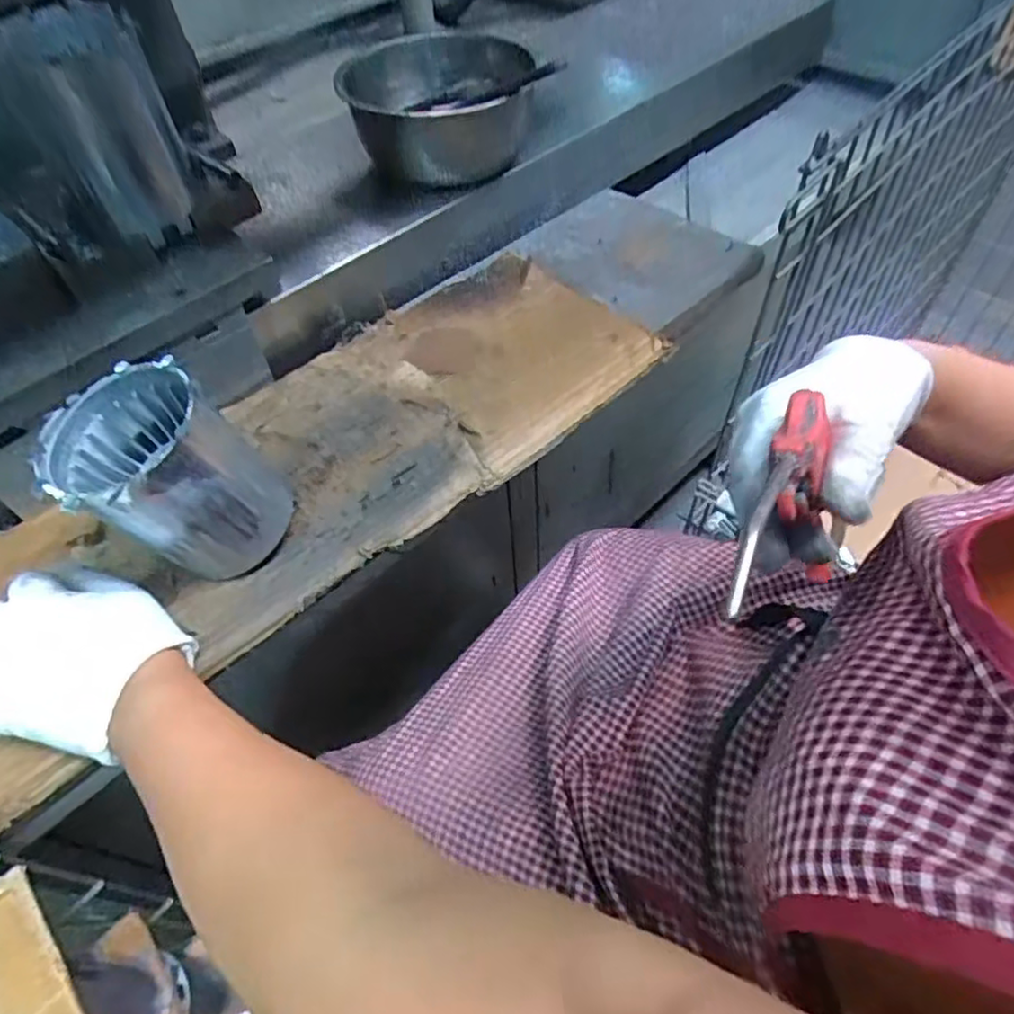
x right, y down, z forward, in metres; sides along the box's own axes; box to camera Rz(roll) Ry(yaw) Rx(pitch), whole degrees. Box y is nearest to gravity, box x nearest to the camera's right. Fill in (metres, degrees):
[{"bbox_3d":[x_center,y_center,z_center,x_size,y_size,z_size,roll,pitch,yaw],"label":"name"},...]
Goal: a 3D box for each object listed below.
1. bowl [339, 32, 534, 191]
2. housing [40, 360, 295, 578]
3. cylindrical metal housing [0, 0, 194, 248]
[{"bbox_3d":[-0.065,-0.386,0.635,0.169,0.091,0.176,-1,54,2],"label":"bowl"},{"bbox_3d":[-0.206,-0.012,0.402,0.093,0.122,0.086,-3,53,4],"label":"housing"},{"bbox_3d":[-0.287,-0.268,0.465,0.088,0.133,0.087,-32,57,-17],"label":"cylindrical metal housing"}]

